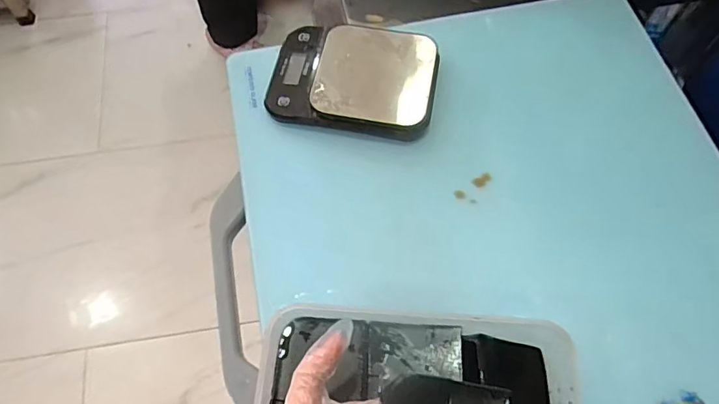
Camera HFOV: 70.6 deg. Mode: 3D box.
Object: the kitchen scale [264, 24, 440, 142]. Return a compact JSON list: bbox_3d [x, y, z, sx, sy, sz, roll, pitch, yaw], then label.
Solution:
[{"bbox_3d":[-0.006,-0.151,0.609,0.193,0.030,0.148,10,66,5],"label":"kitchen scale"}]

